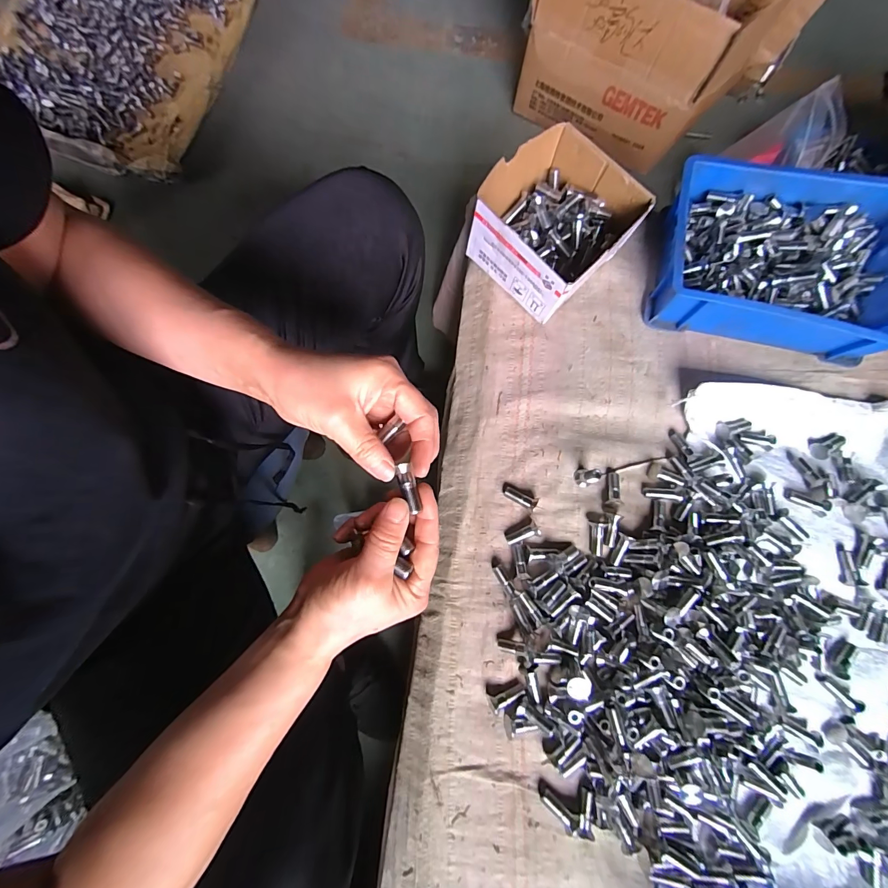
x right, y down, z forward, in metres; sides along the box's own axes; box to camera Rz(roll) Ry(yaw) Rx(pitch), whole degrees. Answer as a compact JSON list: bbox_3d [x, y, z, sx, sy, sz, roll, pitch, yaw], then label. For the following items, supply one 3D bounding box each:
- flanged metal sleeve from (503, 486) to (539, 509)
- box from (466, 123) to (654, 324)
[{"bbox_3d":[0.079,0.056,0.410,0.036,0.012,0.011,24,78,2],"label":"flanged metal sleeve"},{"bbox_3d":[0.118,-0.241,0.433,0.148,0.074,0.145,-42,84,-11],"label":"box"}]

